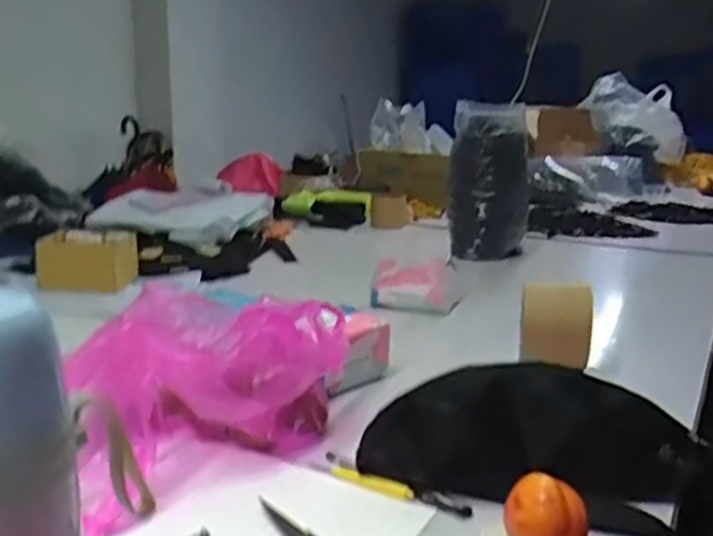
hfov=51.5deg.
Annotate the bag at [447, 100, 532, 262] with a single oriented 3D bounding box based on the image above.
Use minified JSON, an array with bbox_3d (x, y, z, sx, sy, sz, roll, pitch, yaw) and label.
[{"bbox_3d":[0.248,-0.161,1.376,0.142,0.266,0.100,0,14,-3],"label":"bag"}]

